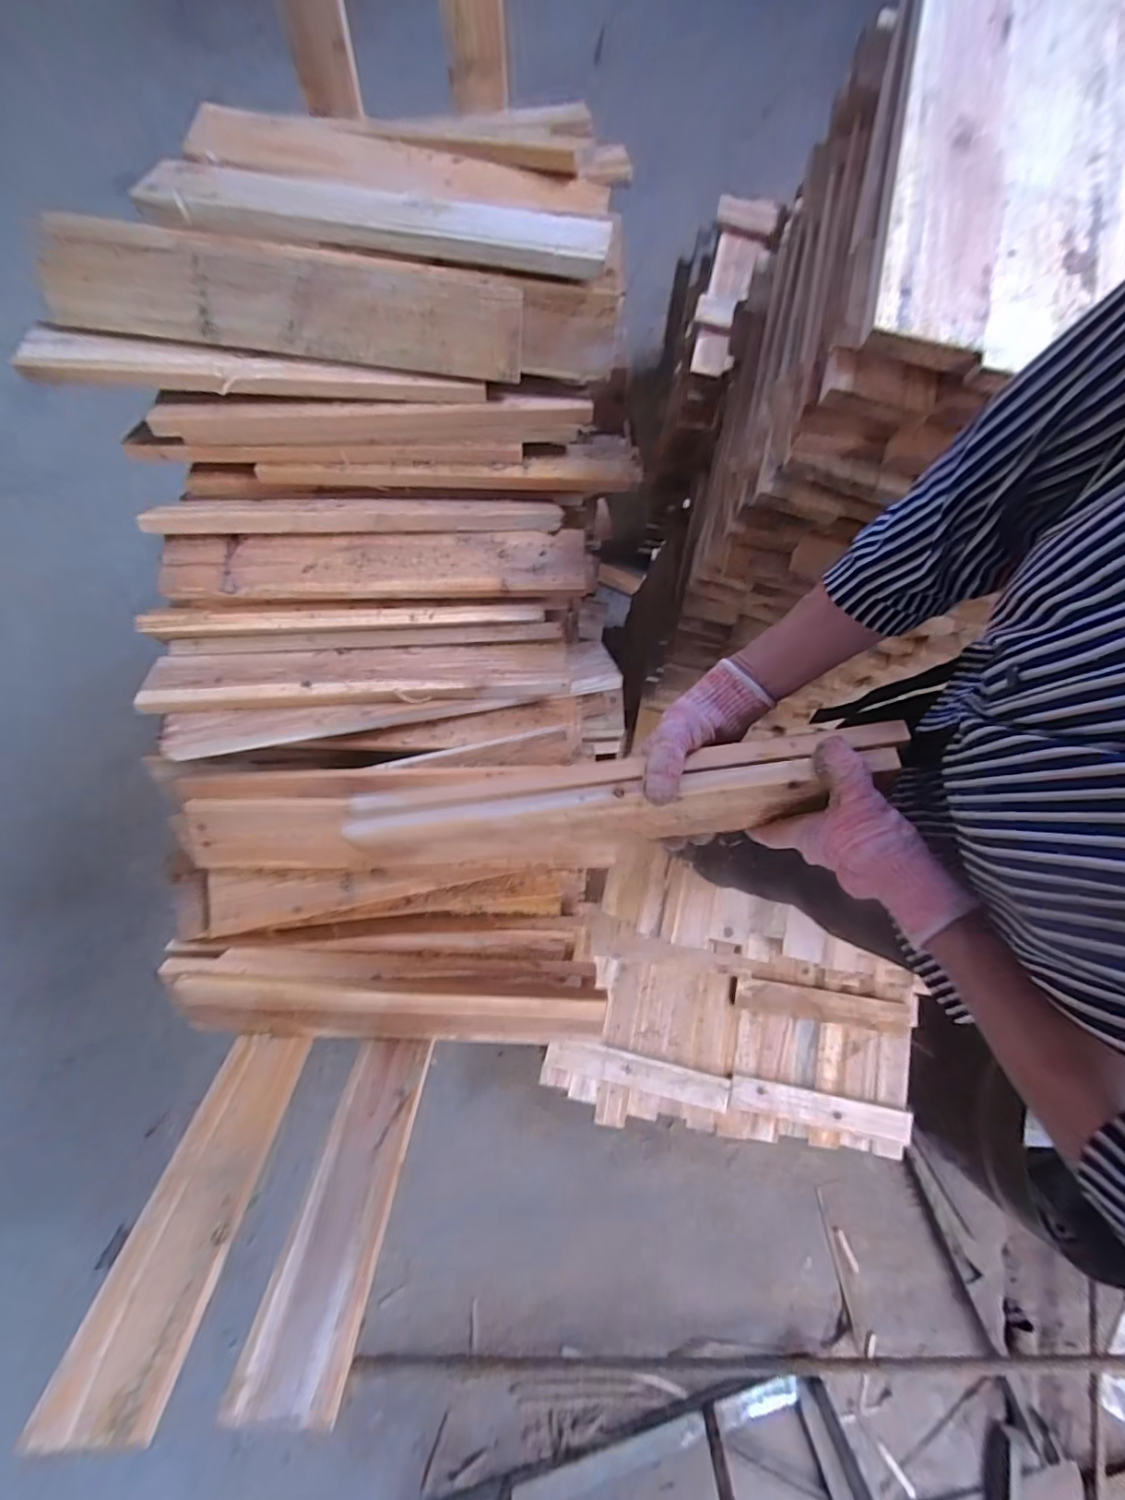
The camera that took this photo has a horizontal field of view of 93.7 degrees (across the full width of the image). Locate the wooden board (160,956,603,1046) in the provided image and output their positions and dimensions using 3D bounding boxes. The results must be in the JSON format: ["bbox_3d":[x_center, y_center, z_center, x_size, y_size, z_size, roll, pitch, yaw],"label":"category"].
[{"bbox_3d":[-0.201,0.307,0.626,0.495,0.026,0.081,4,114,-3],"label":"wooden board"}]

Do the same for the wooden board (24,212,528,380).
[{"bbox_3d":[-0.292,-0.488,0.574,0.493,0.024,0.097,5,116,-5],"label":"wooden board"}]

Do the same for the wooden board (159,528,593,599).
[{"bbox_3d":[-0.215,-0.223,0.634,0.494,0.026,0.080,-3,79,-1],"label":"wooden board"}]

